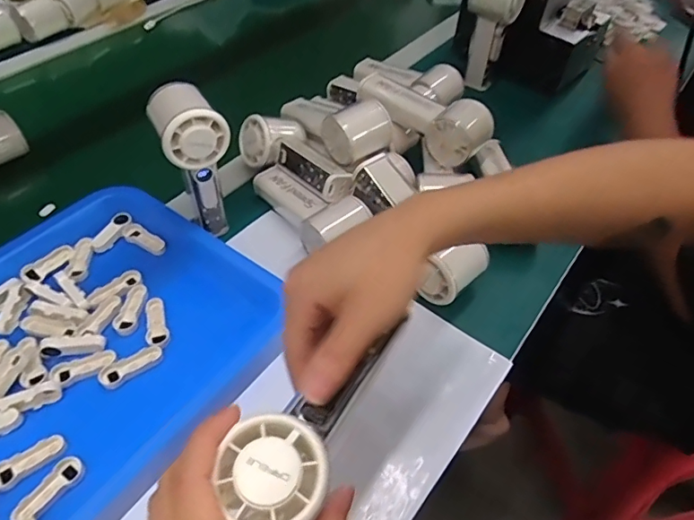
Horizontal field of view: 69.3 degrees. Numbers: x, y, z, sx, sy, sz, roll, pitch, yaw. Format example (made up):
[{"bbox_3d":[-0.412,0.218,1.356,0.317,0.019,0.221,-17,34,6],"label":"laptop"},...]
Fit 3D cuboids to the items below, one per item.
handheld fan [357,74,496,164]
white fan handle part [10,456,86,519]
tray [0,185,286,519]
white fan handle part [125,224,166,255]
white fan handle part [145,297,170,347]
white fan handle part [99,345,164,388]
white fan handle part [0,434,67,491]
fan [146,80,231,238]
[{"bbox_3d":[0.085,-0.163,0.560,0.151,0.047,0.063,32,55,24],"label":"handheld fan"},{"bbox_3d":[-0.209,0.161,0.352,0.020,0.012,0.050,26,53,20],"label":"white fan handle part"},{"bbox_3d":[-0.246,0.077,0.418,0.284,0.039,0.324,31,55,23],"label":"tray"},{"bbox_3d":[-0.205,-0.021,0.512,0.047,0.007,0.018,26,53,19],"label":"white fan handle part"},{"bbox_3d":[-0.168,0.054,0.444,0.020,0.004,0.050,-9,50,-10],"label":"white fan handle part"},{"bbox_3d":[-0.178,0.088,0.417,0.050,0.004,0.020,-25,54,-22],"label":"white fan handle part"},{"bbox_3d":[-0.232,0.146,0.365,0.051,0.006,0.018,-28,55,-24],"label":"white fan handle part"},{"bbox_3d":[-0.141,-0.088,0.478,0.054,0.144,0.062,-20,52,-18],"label":"fan"}]

